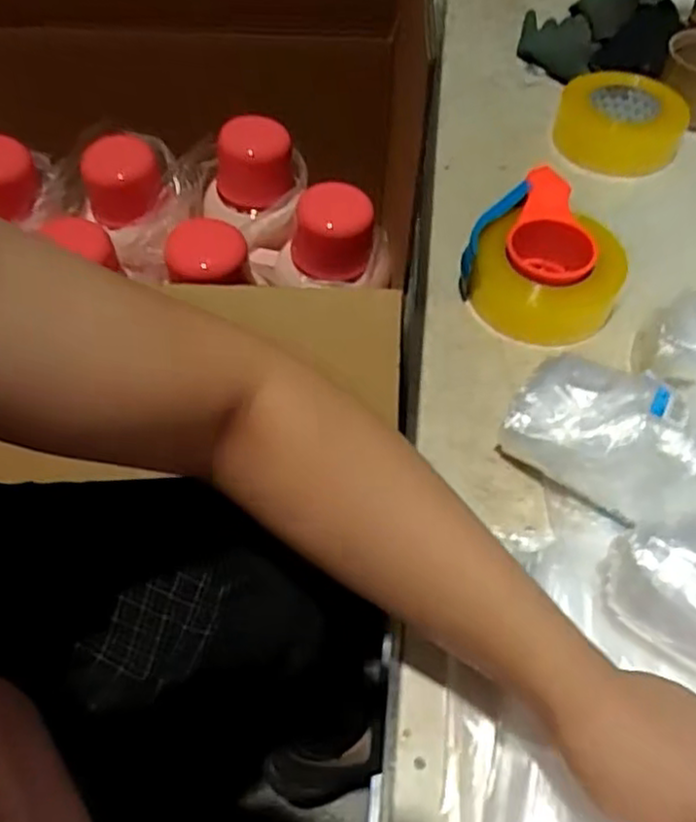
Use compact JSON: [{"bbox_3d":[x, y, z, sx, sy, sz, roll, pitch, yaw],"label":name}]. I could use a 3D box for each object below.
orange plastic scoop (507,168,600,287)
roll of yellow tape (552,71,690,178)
[{"bbox_3d":[0.181,-0.168,0.634,0.069,0.024,0.133,7,54,4],"label":"orange plastic scoop"},{"bbox_3d":[0.310,-0.329,0.801,0.135,0.058,0.135,0,54,-1],"label":"roll of yellow tape"}]

